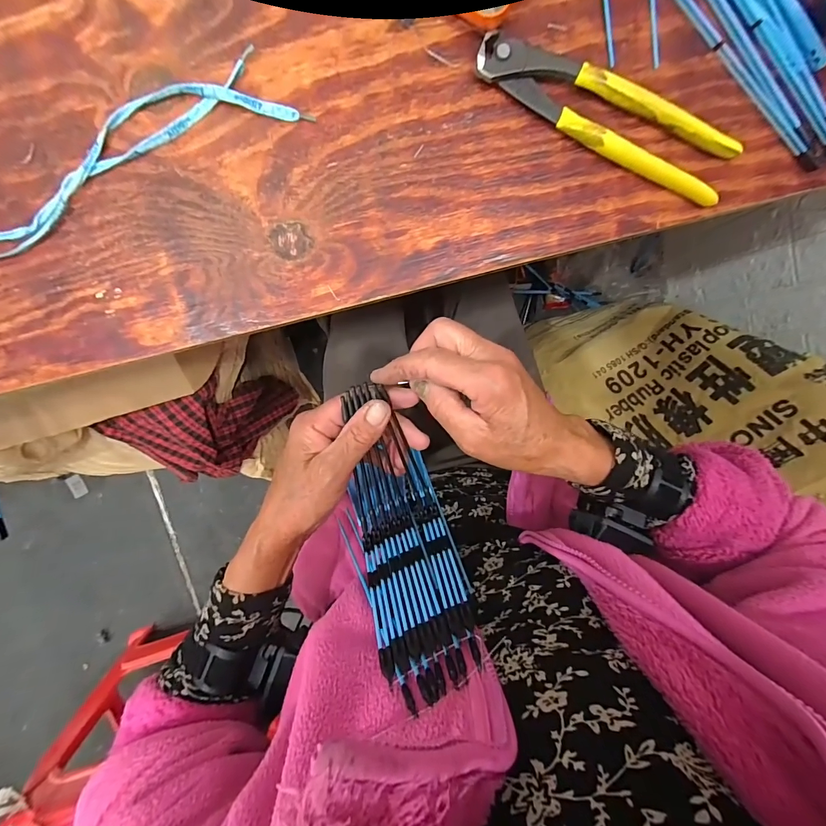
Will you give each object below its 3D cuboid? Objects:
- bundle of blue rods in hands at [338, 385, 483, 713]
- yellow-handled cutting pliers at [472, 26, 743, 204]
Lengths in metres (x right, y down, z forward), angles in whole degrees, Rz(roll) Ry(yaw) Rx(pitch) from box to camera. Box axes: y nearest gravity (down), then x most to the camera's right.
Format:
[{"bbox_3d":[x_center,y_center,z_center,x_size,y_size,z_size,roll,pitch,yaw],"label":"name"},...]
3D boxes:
[{"bbox_3d":[-0.015,0.084,0.262,0.075,0.180,0.102,-20,139,1],"label":"bundle of blue rods in hands"},{"bbox_3d":[0.142,-0.216,0.285,0.202,0.018,0.048,20,96,-4],"label":"yellow-handled cutting pliers"}]

